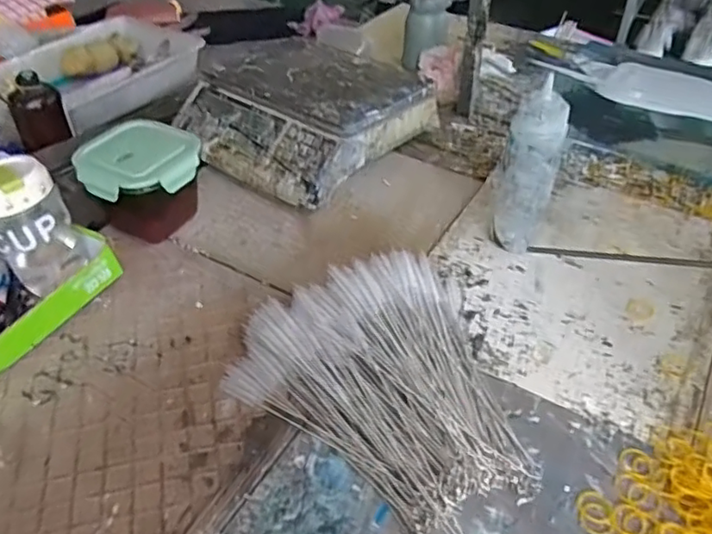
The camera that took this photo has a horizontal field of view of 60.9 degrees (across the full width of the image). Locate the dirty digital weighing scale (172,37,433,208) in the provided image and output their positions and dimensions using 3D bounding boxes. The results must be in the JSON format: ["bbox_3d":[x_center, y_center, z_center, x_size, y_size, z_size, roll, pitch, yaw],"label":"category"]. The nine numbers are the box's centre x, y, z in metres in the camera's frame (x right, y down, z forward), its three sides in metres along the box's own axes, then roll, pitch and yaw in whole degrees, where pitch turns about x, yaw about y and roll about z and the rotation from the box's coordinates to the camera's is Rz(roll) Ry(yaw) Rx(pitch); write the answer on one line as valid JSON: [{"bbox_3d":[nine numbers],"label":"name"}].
[{"bbox_3d":[-0.083,-0.233,0.919,0.302,0.117,0.299,30,53,29],"label":"dirty digital weighing scale"}]

